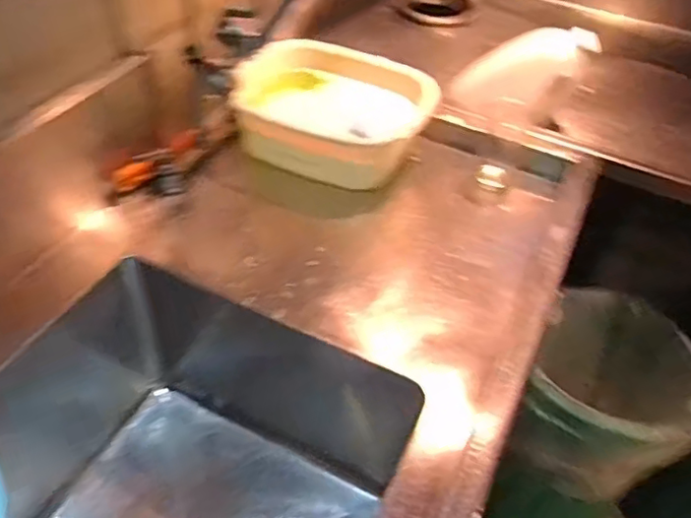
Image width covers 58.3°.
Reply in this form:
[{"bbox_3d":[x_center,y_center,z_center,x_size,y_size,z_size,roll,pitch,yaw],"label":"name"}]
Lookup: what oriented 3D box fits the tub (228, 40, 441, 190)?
[{"bbox_3d":[-0.039,-0.268,1.131,0.368,0.122,0.253,16,47,8],"label":"tub"}]

